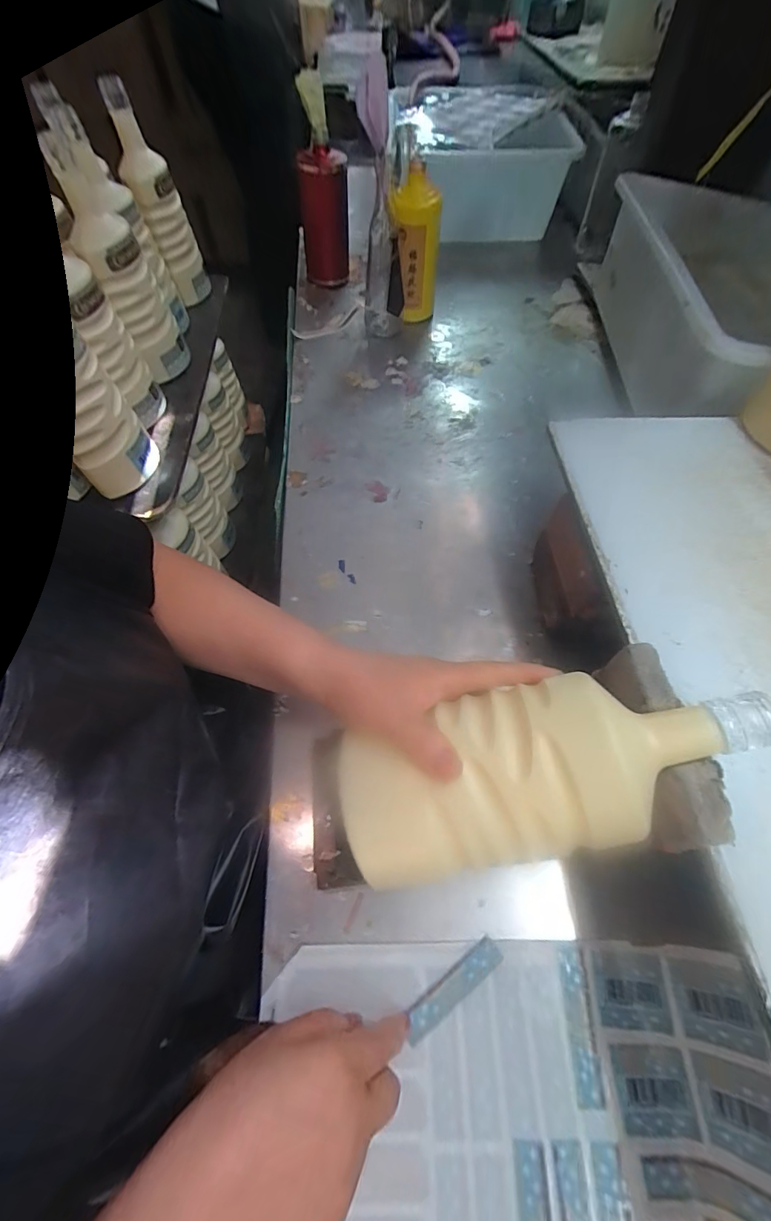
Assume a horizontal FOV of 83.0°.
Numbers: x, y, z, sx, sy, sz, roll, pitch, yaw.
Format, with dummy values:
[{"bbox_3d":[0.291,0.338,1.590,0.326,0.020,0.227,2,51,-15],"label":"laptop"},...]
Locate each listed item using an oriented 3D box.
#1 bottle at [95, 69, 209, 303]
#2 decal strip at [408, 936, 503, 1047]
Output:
[{"bbox_3d":[-0.318,-0.570,0.625,0.063,0.238,0.073,-19,61,-9],"label":"bottle"},{"bbox_3d":[0.049,0.274,0.316,0.082,0.004,0.017,-32,64,-17],"label":"decal strip"}]

